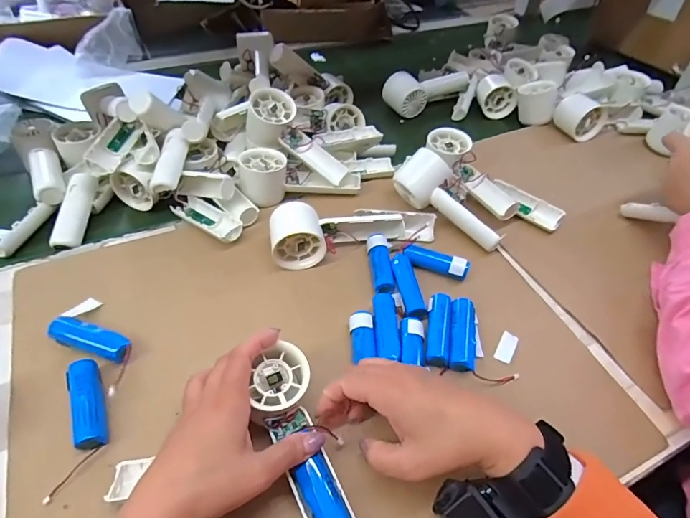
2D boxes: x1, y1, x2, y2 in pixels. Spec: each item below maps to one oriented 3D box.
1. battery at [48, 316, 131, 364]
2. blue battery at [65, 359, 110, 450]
[{"bbox_3d":[-0.232,0.075,0.398,0.073,0.024,0.026,16,50,10],"label":"battery"},{"bbox_3d":[-0.216,0.121,0.364,0.022,0.020,0.075,-16,52,-18],"label":"blue battery"}]

